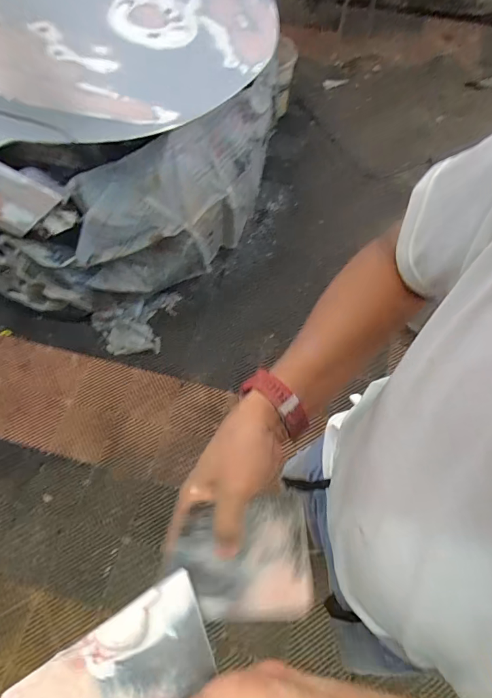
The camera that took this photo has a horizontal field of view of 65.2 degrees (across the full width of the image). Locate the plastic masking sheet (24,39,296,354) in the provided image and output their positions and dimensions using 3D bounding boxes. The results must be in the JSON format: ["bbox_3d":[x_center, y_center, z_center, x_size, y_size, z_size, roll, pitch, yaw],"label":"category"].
[{"bbox_3d":[-0.204,-0.678,1.614,0.492,0.713,1.405,39,71,17],"label":"plastic masking sheet"}]

